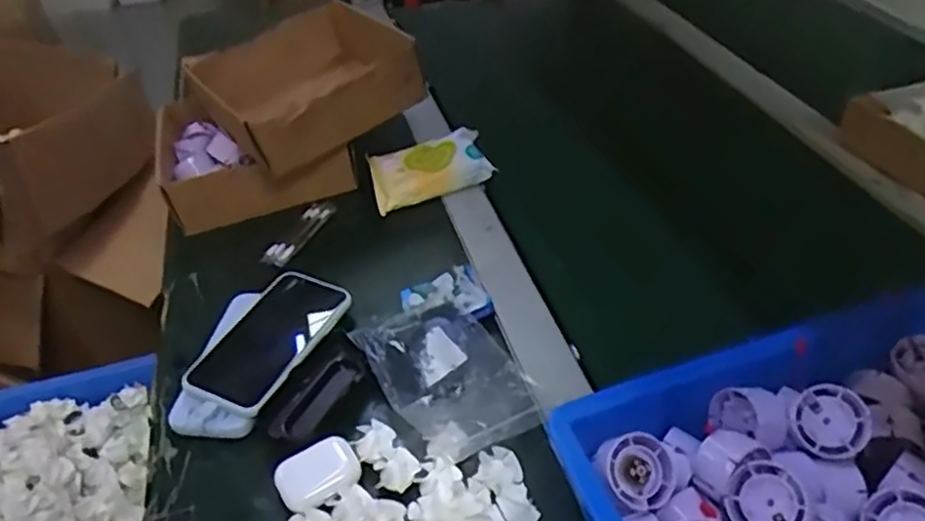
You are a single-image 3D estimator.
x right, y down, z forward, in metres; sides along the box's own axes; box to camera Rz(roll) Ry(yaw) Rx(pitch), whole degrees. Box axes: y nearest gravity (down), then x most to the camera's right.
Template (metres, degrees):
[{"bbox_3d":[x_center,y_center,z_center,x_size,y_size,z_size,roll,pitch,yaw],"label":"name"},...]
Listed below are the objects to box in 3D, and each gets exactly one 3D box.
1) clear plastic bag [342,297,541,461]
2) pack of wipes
[{"bbox_3d":[-0.009,0.089,0.567,0.108,0.024,0.149,-24,45,-22],"label":"clear plastic bag"},{"bbox_3d":[-0.039,-0.109,0.797,0.136,0.034,0.080,-14,42,-12],"label":"pack of wipes"}]

